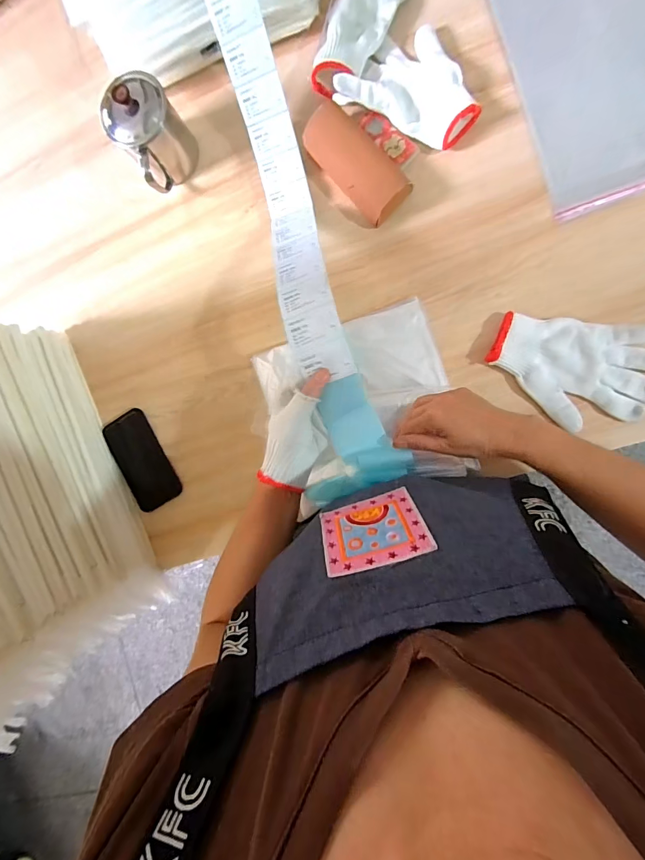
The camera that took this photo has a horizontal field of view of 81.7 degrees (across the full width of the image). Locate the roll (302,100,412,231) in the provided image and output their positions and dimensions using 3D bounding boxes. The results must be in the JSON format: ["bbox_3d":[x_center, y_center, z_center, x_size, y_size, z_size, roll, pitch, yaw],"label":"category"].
[{"bbox_3d":[0.042,-0.346,0.481,0.065,0.044,0.153,-39,85,9],"label":"roll"}]

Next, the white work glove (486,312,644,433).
[{"bbox_3d":[0.309,-0.071,0.466,0.190,0.024,0.126,10,94,9],"label":"white work glove"}]

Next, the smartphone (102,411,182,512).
[{"bbox_3d":[-0.282,0.047,0.583,0.079,0.016,0.151,-28,87,9],"label":"smartphone"}]

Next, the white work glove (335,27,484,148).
[{"bbox_3d":[0.121,-0.442,0.470,0.174,0.039,0.124,29,96,8],"label":"white work glove"}]

